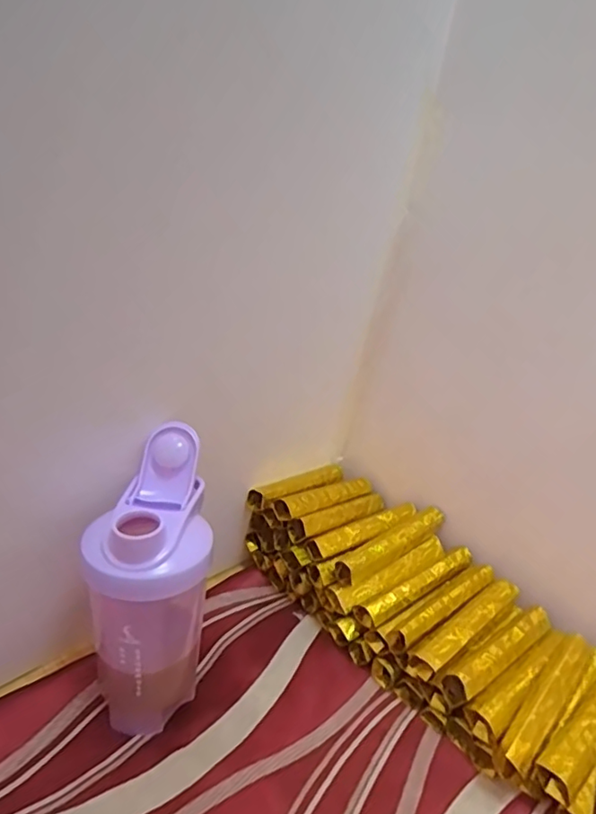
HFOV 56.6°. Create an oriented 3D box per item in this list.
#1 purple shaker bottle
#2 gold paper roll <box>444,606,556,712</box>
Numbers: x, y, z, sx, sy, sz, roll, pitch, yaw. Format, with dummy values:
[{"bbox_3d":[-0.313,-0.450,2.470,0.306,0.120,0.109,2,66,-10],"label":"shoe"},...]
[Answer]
[{"bbox_3d":[-0.110,0.130,0.406,0.075,0.199,0.100,-1,23,-16],"label":"purple shaker bottle"},{"bbox_3d":[0.168,0.198,0.451,0.125,0.020,0.022,-11,27,-36],"label":"gold paper roll"}]

